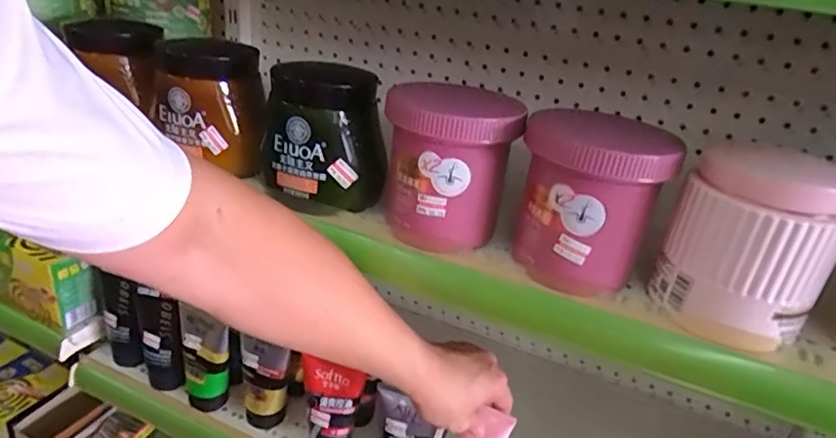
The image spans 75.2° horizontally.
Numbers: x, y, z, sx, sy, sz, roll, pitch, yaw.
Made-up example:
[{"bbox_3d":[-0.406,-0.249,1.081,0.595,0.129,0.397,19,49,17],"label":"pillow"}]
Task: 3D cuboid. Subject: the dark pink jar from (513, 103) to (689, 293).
[{"bbox_3d":[0.127,-0.014,0.413,0.098,0.115,0.097,13,27,12],"label":"dark pink jar"}]

